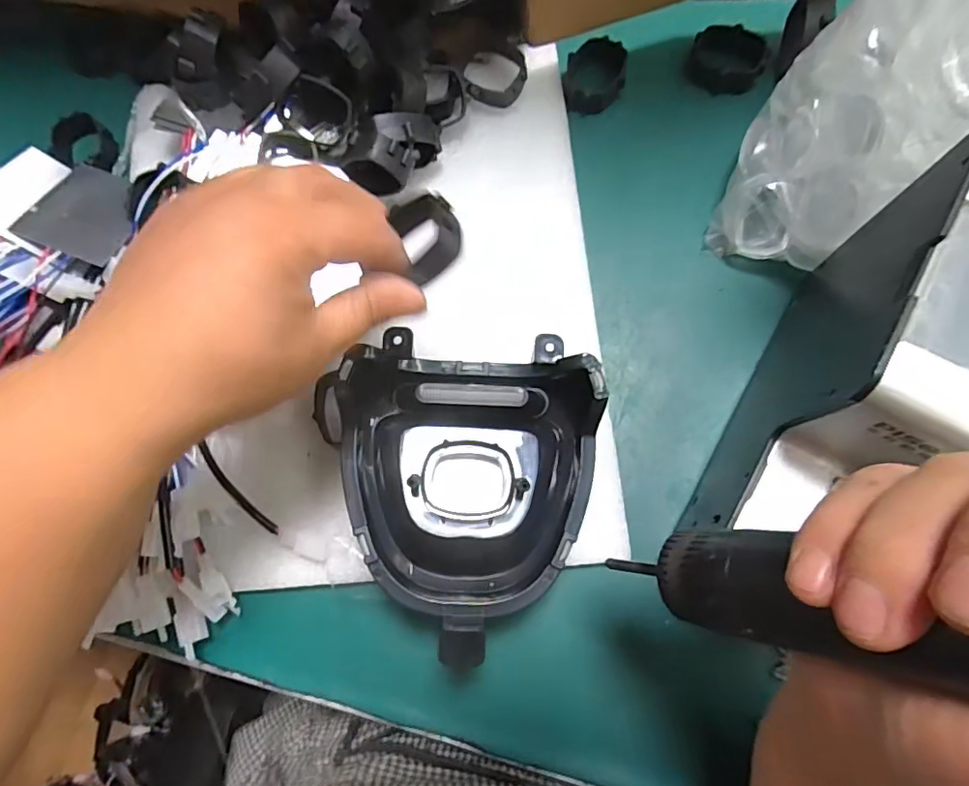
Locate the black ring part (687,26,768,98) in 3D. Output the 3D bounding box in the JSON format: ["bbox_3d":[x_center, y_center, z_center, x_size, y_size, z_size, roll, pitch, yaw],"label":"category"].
[{"bbox_3d":[0.168,-0.231,0.378,0.049,0.025,0.041,28,79,11],"label":"black ring part"}]

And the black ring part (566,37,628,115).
[{"bbox_3d":[0.078,-0.222,0.376,0.040,0.013,0.056,7,76,6],"label":"black ring part"}]

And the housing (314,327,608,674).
[{"bbox_3d":[-0.010,0.051,0.289,0.138,0.063,0.154,3,78,4],"label":"housing"}]

